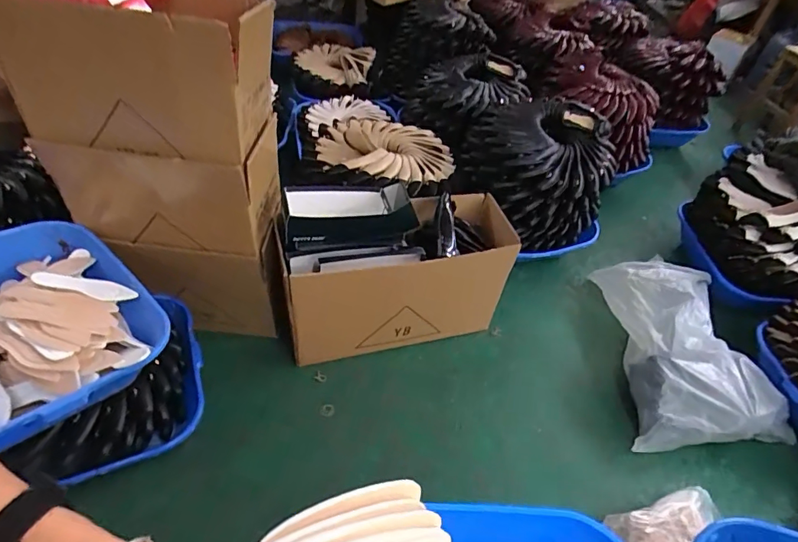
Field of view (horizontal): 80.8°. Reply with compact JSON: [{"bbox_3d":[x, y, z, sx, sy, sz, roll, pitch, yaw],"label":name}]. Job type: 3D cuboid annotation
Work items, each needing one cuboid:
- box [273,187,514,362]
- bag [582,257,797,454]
[{"bbox_3d":[-0.004,0.009,1.491,0.694,0.441,0.296,-7,47,-12],"label":"box"},{"bbox_3d":[0.962,0.231,1.600,0.497,0.184,0.689,1,46,-5],"label":"bag"}]

